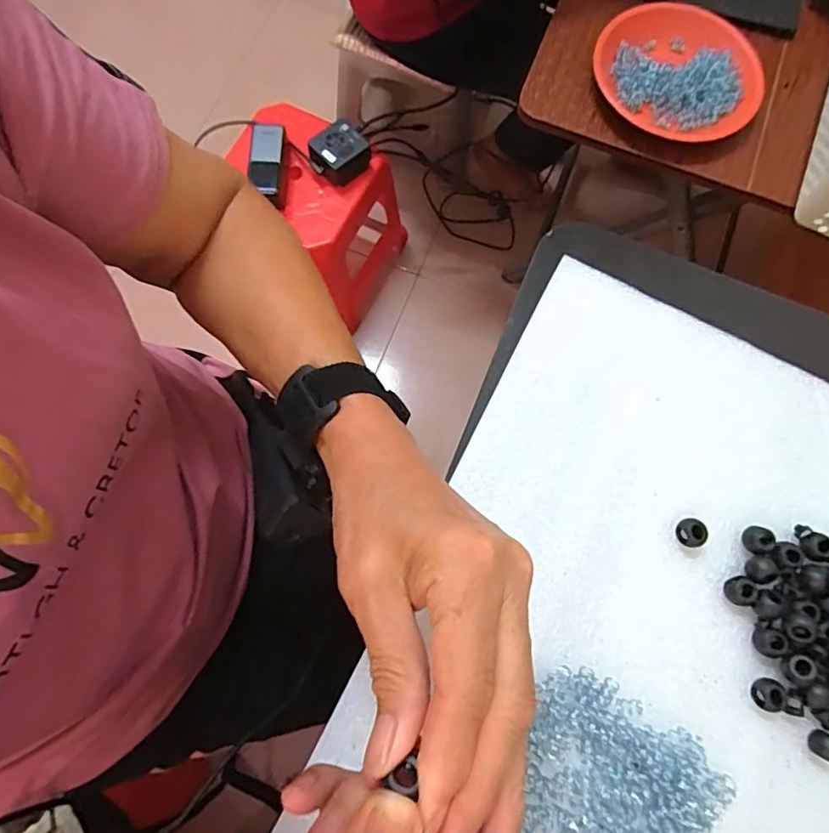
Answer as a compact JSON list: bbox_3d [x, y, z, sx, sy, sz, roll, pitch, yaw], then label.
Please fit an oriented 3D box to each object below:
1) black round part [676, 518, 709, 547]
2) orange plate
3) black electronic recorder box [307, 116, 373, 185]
[{"bbox_3d":[0.154,0.065,0.302,0.013,0.011,0.016,-6,74,-3],"label":"black round part"},{"bbox_3d":[0.315,-0.408,0.654,0.189,0.028,0.187,0,75,-1],"label":"orange plate"},{"bbox_3d":[-0.122,-0.431,0.892,0.080,0.047,0.078,-41,80,-11],"label":"black electronic recorder box"}]

